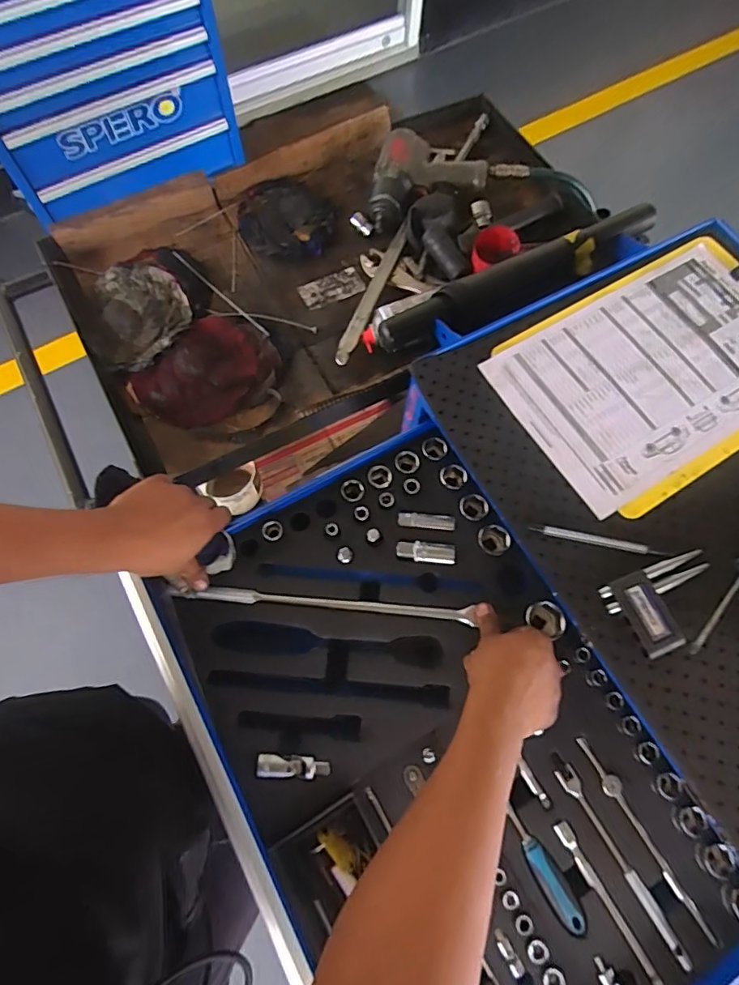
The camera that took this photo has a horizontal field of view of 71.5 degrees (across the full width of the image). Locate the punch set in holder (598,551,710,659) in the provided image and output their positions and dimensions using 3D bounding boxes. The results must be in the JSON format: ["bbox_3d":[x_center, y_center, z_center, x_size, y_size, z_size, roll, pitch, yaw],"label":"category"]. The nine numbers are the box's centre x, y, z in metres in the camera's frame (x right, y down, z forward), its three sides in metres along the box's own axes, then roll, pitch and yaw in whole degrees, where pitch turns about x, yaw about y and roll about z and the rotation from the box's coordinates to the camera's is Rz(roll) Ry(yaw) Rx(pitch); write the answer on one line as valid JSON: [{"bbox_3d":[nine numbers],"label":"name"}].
[{"bbox_3d":[0.281,0.104,0.481,0.111,0.010,0.073,-19,71,-10],"label":"punch set in holder"}]

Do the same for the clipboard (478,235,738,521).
[{"bbox_3d":[0.333,-0.141,0.581,0.357,0.018,0.237,-30,73,-13],"label":"clipboard"}]

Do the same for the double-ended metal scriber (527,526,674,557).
[{"bbox_3d":[0.226,0.047,0.505,0.133,0.006,0.011,12,69,2],"label":"double-ended metal scriber"}]

